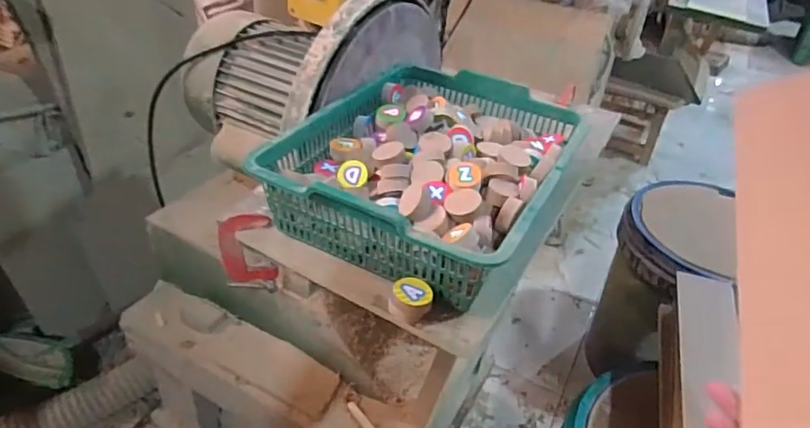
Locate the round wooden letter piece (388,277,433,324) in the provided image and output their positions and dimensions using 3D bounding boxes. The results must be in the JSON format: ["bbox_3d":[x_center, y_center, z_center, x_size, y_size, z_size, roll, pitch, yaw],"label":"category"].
[{"bbox_3d":[0.004,0.067,0.430,0.032,0.025,0.028,8,37,2],"label":"round wooden letter piece"}]

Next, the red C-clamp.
[{"bbox_3d":[-0.150,0.041,0.529,0.048,0.097,0.016,-6,38,-16],"label":"red C-clamp"}]

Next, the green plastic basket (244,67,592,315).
[{"bbox_3d":[0.029,-0.047,0.532,0.230,0.077,0.296,21,39,19],"label":"green plastic basket"}]

